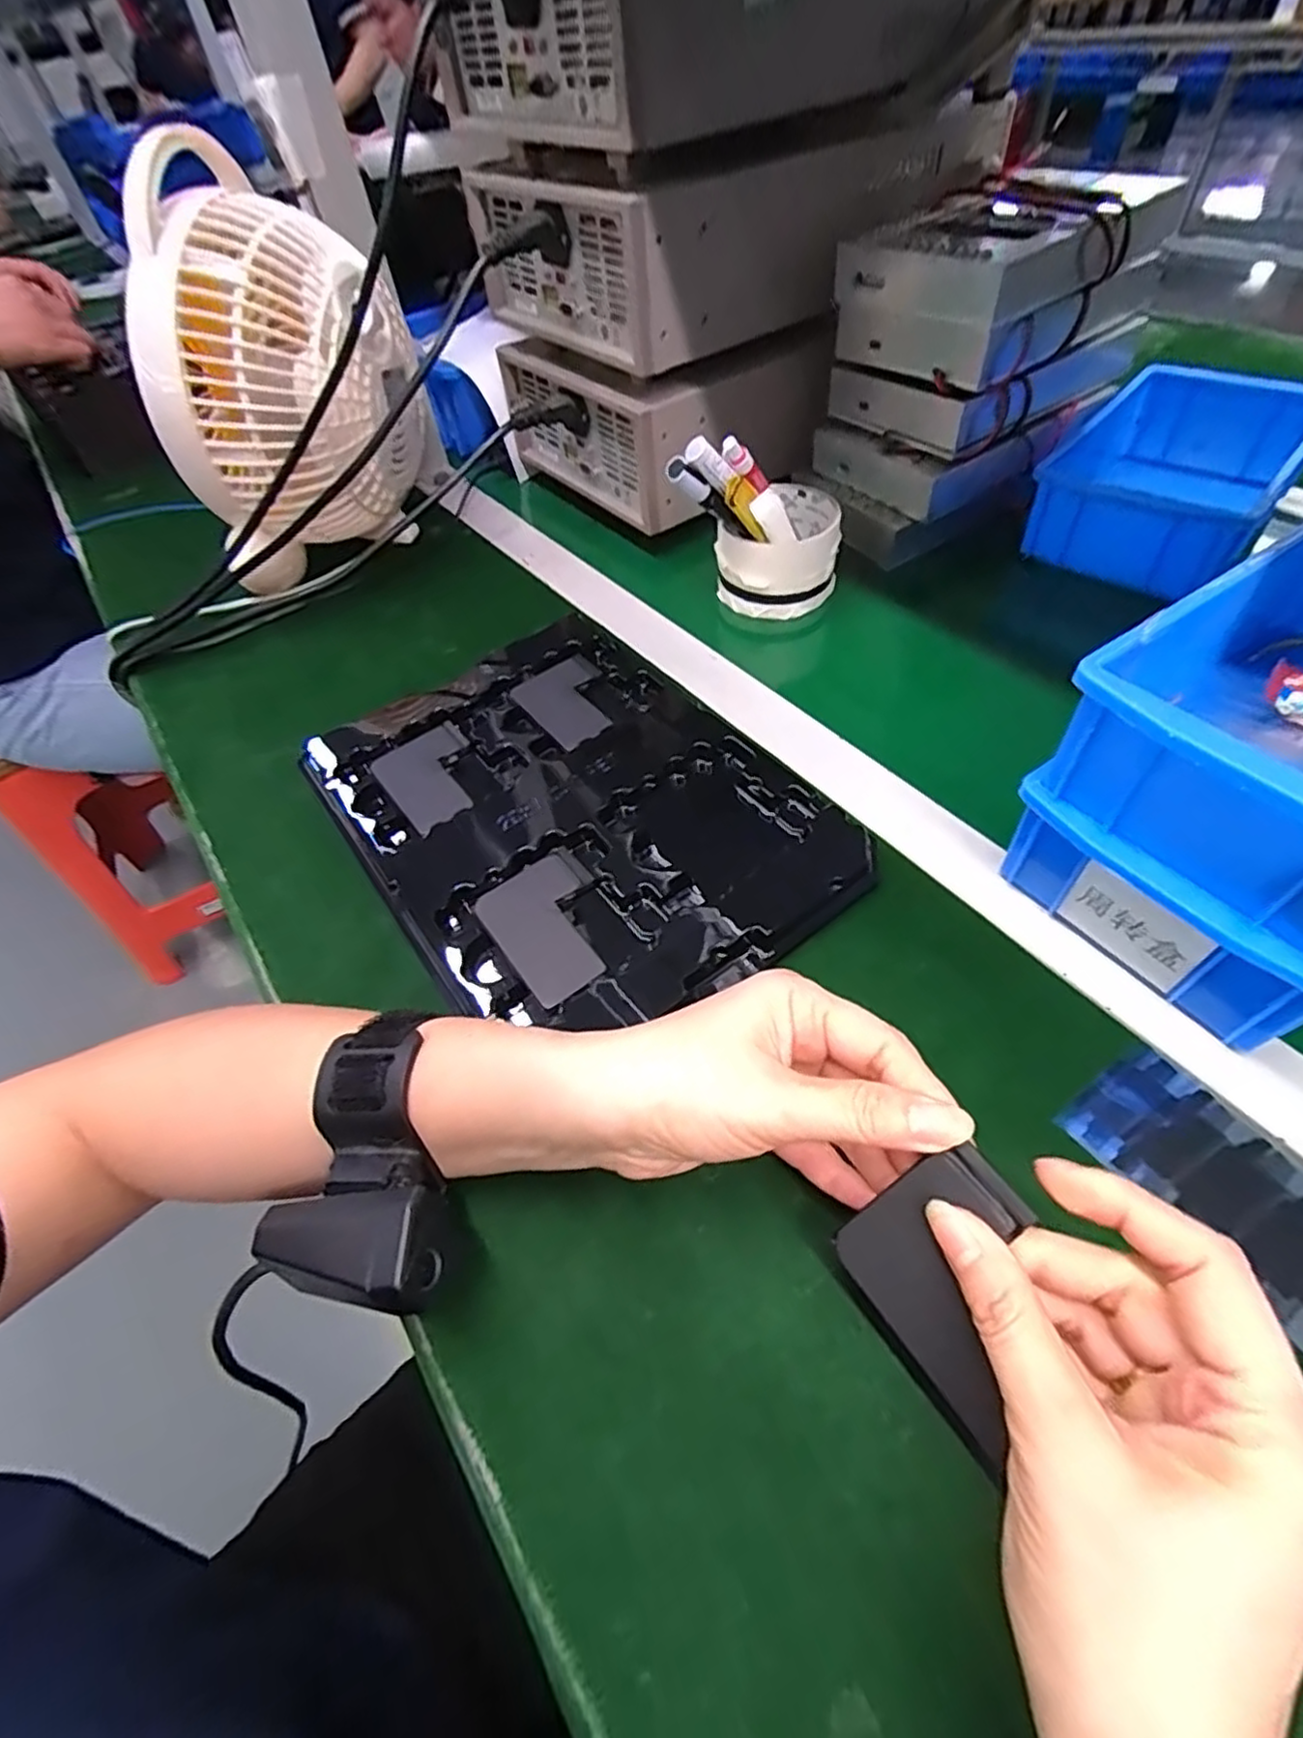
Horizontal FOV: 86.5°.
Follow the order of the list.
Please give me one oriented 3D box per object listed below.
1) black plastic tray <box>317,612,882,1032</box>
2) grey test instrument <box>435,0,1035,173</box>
[{"bbox_3d":[-0.049,-0.035,0.395,0.209,0.024,0.293,-34,56,-18],"label":"black plastic tray"},{"bbox_3d":[0.057,-0.552,0.440,0.327,0.100,0.227,-34,56,-18],"label":"grey test instrument"}]

